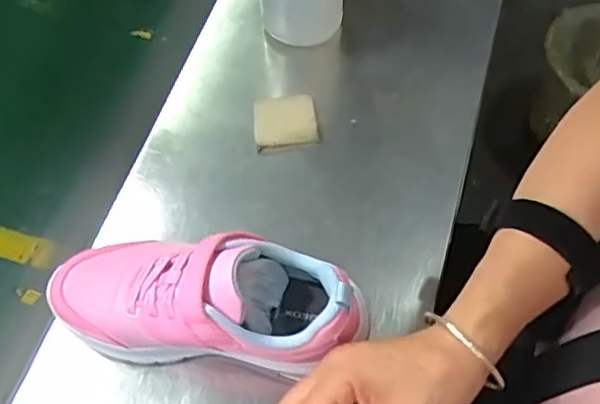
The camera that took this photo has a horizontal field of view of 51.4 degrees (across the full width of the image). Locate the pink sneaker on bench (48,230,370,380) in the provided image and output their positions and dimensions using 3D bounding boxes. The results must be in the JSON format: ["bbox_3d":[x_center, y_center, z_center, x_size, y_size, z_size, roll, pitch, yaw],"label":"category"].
[{"bbox_3d":[-0.064,0.070,0.418,0.212,0.111,0.073,8,62,4],"label":"pink sneaker on bench"}]

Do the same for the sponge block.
[{"bbox_3d":[-0.013,-0.071,0.544,0.055,0.008,0.049,-8,62,-4],"label":"sponge block"}]

